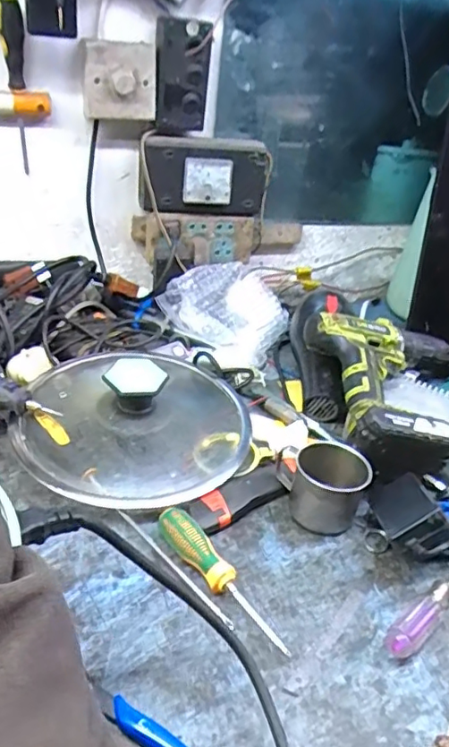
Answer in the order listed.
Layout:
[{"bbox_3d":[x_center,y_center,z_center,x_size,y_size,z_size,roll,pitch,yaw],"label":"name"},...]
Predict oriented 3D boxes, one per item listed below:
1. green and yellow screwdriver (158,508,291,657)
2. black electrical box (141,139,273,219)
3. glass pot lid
[{"bbox_3d":[-0.006,0.162,0.477,0.026,0.025,0.152,-18,38,-36],"label":"green and yellow screwdriver"},{"bbox_3d":[-0.024,-0.268,0.807,0.176,0.092,0.047,-5,32,-19],"label":"black electrical box"},{"bbox_3d":[-0.092,0.026,0.622,0.236,0.083,0.251,5,30,-3],"label":"glass pot lid"}]

